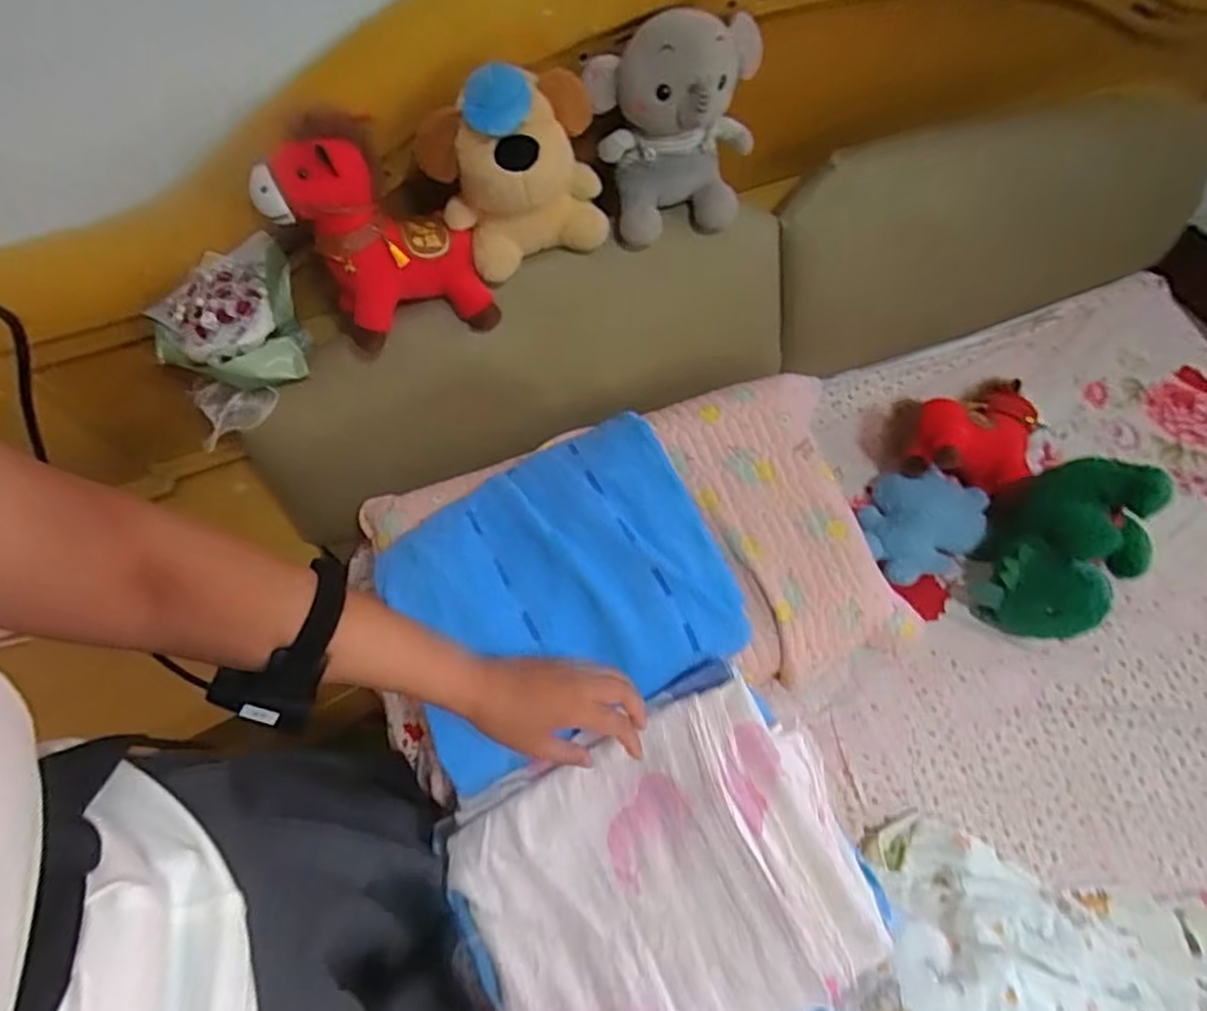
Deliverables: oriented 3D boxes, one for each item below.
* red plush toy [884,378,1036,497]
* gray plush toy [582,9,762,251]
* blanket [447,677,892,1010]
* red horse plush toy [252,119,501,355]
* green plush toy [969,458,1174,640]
[{"bbox_3d":[0.550,-0.097,0.989,0.237,0.107,0.159,-20,64,-7],"label":"red plush toy"},{"bbox_3d":[0.089,-0.433,0.775,0.208,0.220,0.082,-19,64,-7],"label":"gray plush toy"},{"bbox_3d":[0.055,0.349,0.604,0.343,0.088,0.270,-27,65,-11],"label":"blanket"},{"bbox_3d":[-0.256,-0.295,0.762,0.176,0.267,0.110,-34,39,-12],"label":"red horse plush toy"},{"bbox_3d":[0.620,0.048,0.901,0.262,0.165,0.192,-35,67,-14],"label":"green plush toy"}]

